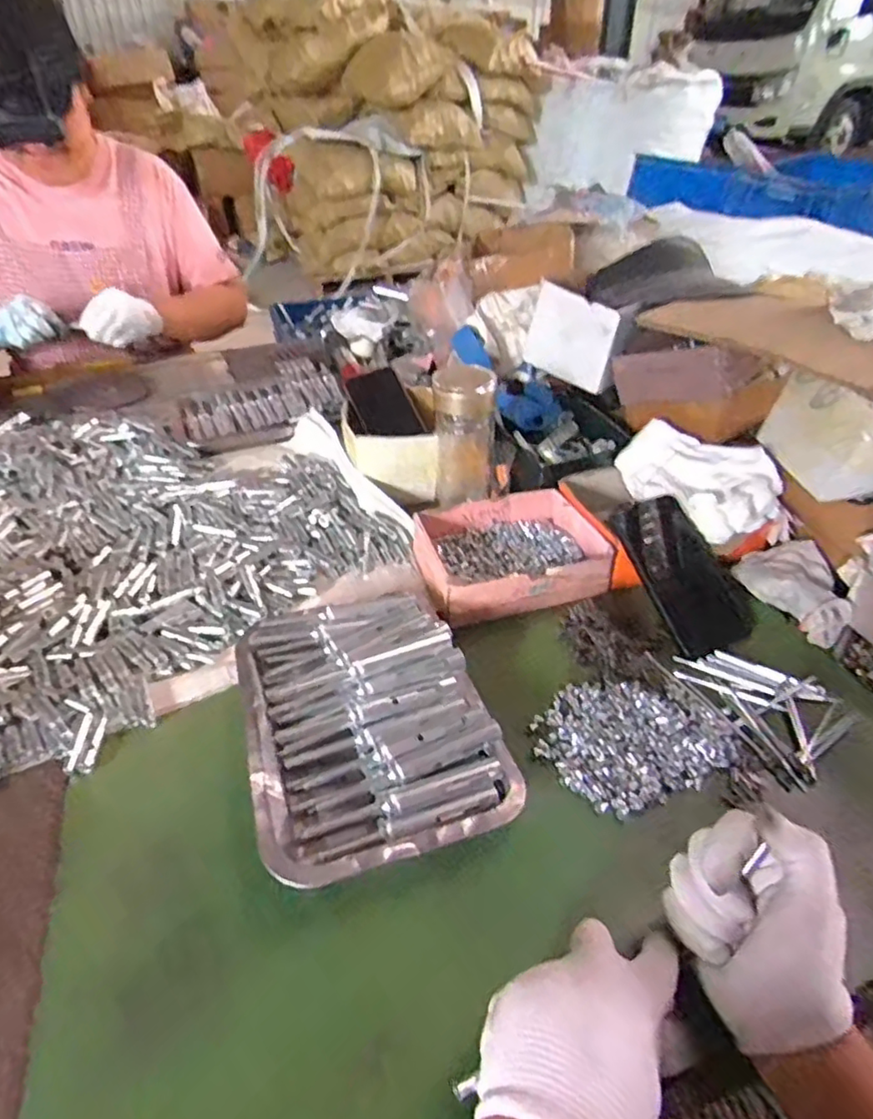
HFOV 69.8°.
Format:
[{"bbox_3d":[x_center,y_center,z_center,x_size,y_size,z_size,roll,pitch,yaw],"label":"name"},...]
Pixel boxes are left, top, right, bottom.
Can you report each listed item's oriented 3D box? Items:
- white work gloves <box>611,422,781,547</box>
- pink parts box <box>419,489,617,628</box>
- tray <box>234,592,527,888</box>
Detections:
[{"bbox_3d":[0.272,-0.091,0.670,0.083,0.065,0.169,-23,44,-26],"label":"white work gloves"},{"bbox_3d":[0.075,-0.008,0.664,0.174,0.050,0.149,-11,40,-14],"label":"pink parts box"},{"bbox_3d":[-0.056,0.120,0.503,0.185,0.047,0.248,-13,41,-15],"label":"tray"}]

